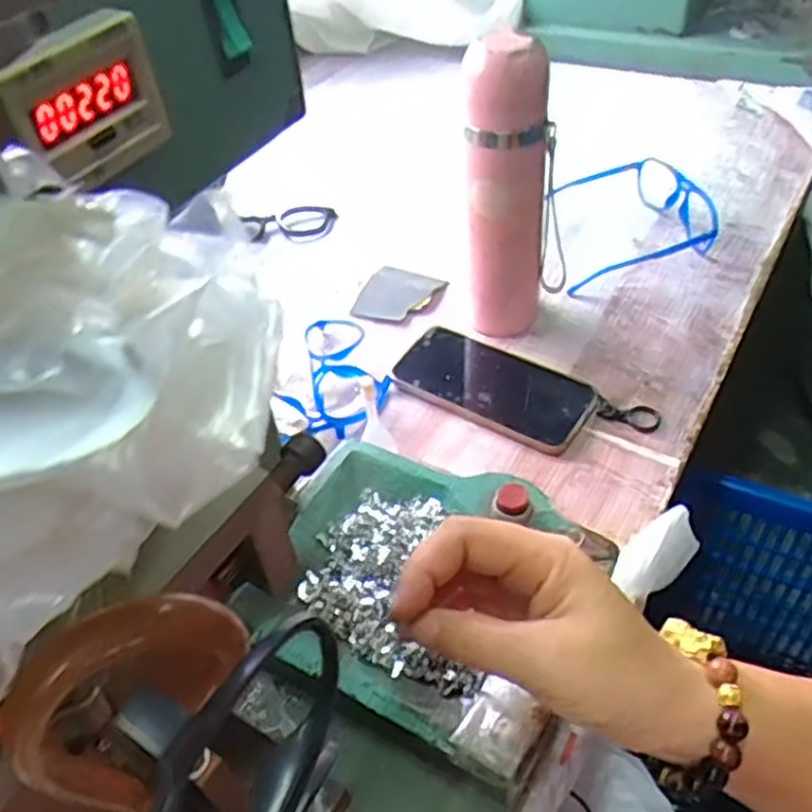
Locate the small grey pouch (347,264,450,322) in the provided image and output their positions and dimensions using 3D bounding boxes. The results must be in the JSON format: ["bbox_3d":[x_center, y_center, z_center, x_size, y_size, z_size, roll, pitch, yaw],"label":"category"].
[{"bbox_3d":[-0.006,-0.108,0.699,0.066,0.019,0.078,14,51,19],"label":"small grey pouch"}]

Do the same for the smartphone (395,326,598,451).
[{"bbox_3d":[0.074,-0.019,0.606,0.157,0.015,0.087,25,55,26],"label":"smartphone"}]

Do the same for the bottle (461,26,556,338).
[{"bbox_3d":[0.077,-0.168,0.585,0.065,0.236,0.067,-1,48,6],"label":"bottle"}]

